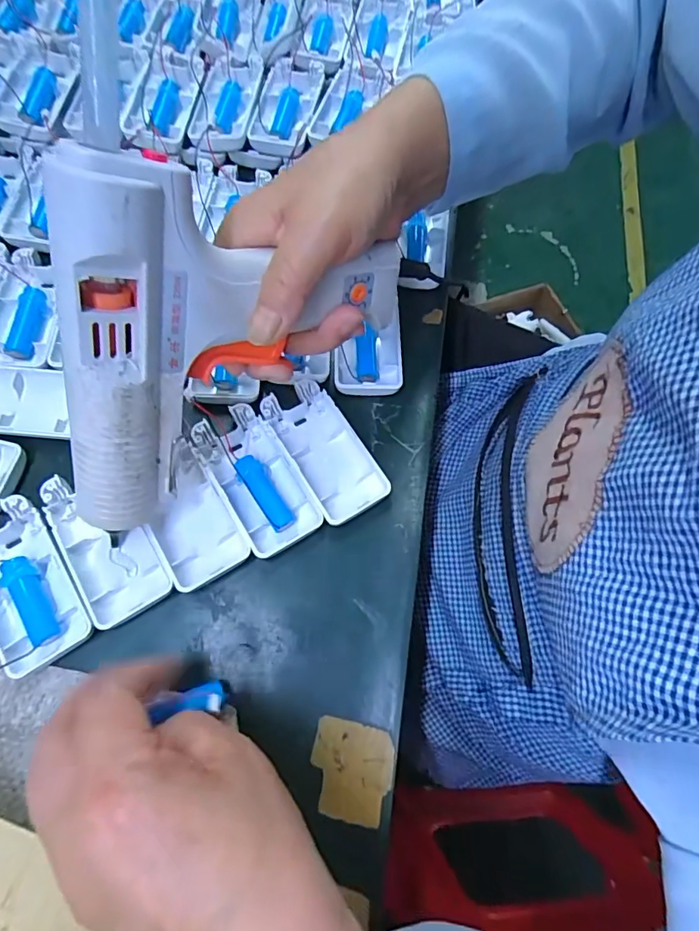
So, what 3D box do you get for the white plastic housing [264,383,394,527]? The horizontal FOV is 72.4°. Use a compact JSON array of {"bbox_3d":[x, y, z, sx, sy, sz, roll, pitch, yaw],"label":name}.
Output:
[{"bbox_3d":[-0.016,-0.010,0.298,0.046,0.012,0.091,-31,74,-13],"label":"white plastic housing"}]

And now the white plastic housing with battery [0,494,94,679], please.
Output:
[{"bbox_3d":[-0.177,0.064,0.260,0.045,0.013,0.091,-32,74,-13],"label":"white plastic housing with battery"}]

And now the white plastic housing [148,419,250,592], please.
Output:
[{"bbox_3d":[-0.092,0.024,0.281,0.046,0.014,0.090,-19,71,-9],"label":"white plastic housing"}]

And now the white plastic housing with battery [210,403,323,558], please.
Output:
[{"bbox_3d":[-0.055,0.008,0.289,0.043,0.014,0.090,-28,73,-12],"label":"white plastic housing with battery"}]

